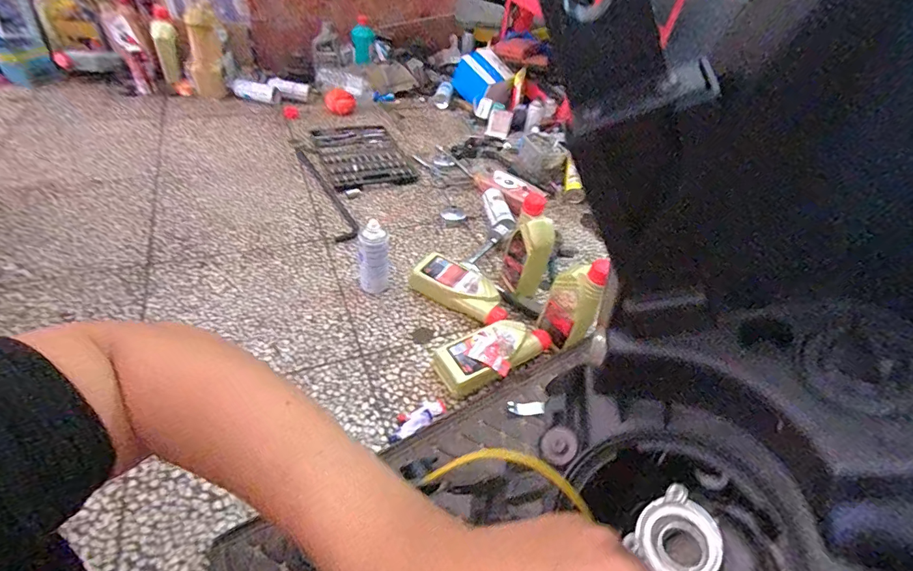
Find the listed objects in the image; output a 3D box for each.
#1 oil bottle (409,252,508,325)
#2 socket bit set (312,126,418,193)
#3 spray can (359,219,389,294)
[{"bbox_3d":[0.010,0.008,0.998,0.242,0.072,0.086,28,47,17],"label":"oil bottle"},{"bbox_3d":[-0.315,-0.434,1.428,0.268,0.039,0.382,-16,50,-20],"label":"socket bit set"},{"bbox_3d":[-0.187,-0.066,0.960,0.065,0.177,0.067,-2,45,-13],"label":"spray can"}]

